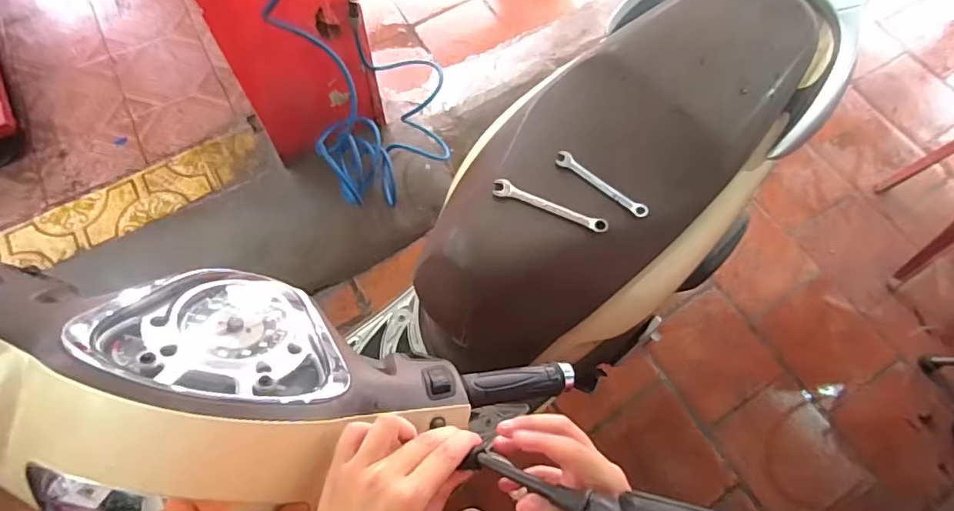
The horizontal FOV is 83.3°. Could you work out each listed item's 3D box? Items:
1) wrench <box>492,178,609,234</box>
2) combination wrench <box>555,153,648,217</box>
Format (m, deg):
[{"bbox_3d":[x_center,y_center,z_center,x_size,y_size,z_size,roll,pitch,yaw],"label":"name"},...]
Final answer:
[{"bbox_3d":[0.104,-0.072,0.761,0.169,0.012,0.026,21,67,7],"label":"wrench"},{"bbox_3d":[0.180,-0.104,0.774,0.152,0.010,0.024,36,69,13],"label":"combination wrench"}]

